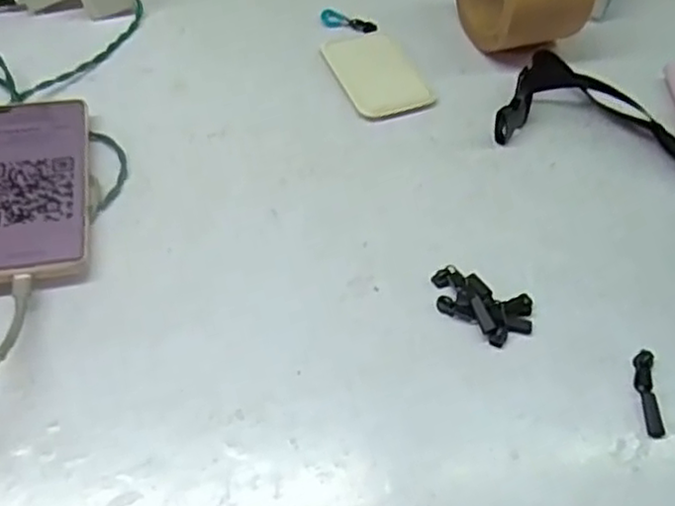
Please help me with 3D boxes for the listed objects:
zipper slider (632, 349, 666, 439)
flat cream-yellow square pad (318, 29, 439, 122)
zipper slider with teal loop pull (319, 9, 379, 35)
[{"bbox_3d":[0.182,0.081,0.403,0.012,0.006,0.055,8,52,3],"label":"zipper slider"},{"bbox_3d":[0.031,-0.155,0.579,0.067,0.007,0.109,-17,55,-15],"label":"flat cream-yellow square pad"},{"bbox_3d":[0.008,-0.211,0.627,0.055,0.009,0.018,26,56,17],"label":"zipper slider with teal loop pull"}]

